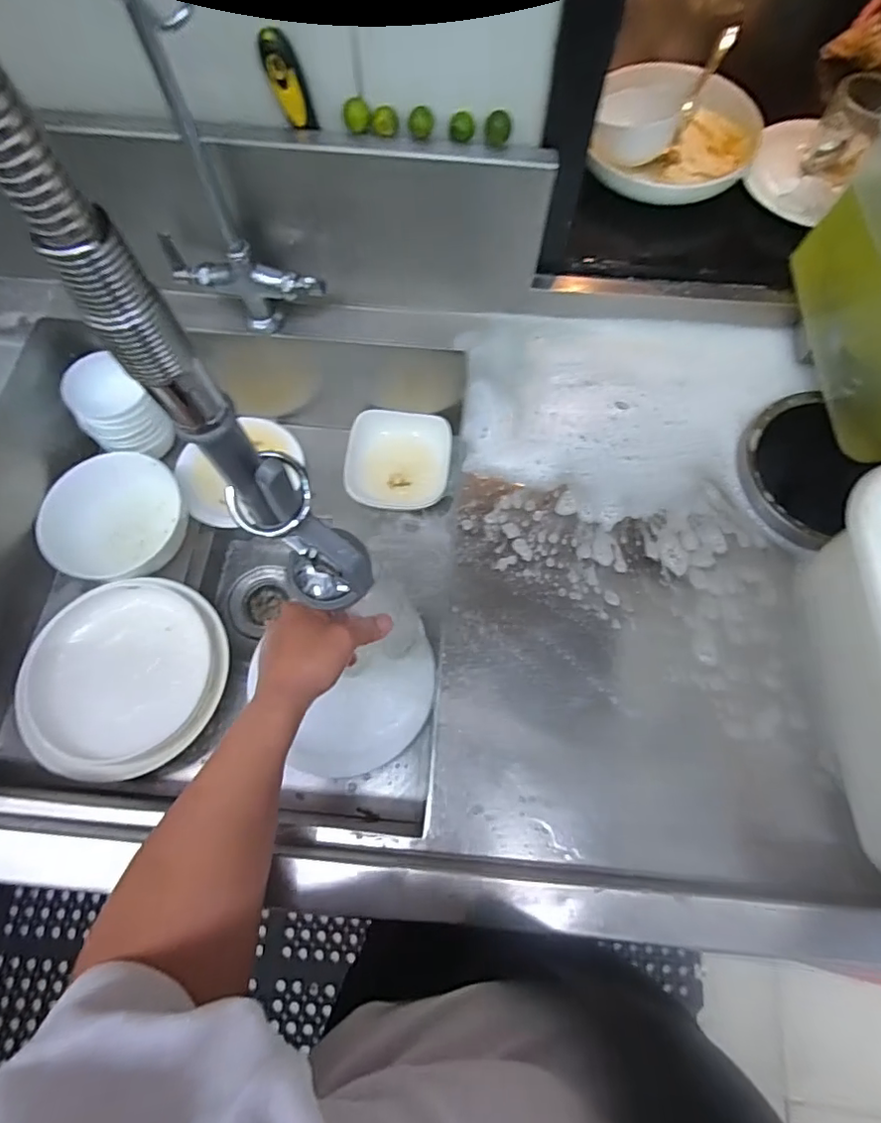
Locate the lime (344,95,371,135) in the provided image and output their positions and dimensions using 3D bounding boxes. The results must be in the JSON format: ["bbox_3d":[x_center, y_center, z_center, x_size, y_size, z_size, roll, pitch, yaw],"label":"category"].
[{"bbox_3d":[-0.081,-0.436,0.547,0.025,0.024,0.024,-7,71,0],"label":"lime"}]

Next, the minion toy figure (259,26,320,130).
[{"bbox_3d":[-0.141,-0.447,0.522,0.033,0.086,0.027,-11,72,-4],"label":"minion toy figure"}]

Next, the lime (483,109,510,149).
[{"bbox_3d":[0.056,-0.427,0.548,0.025,0.026,0.021,-1,71,2],"label":"lime"}]

